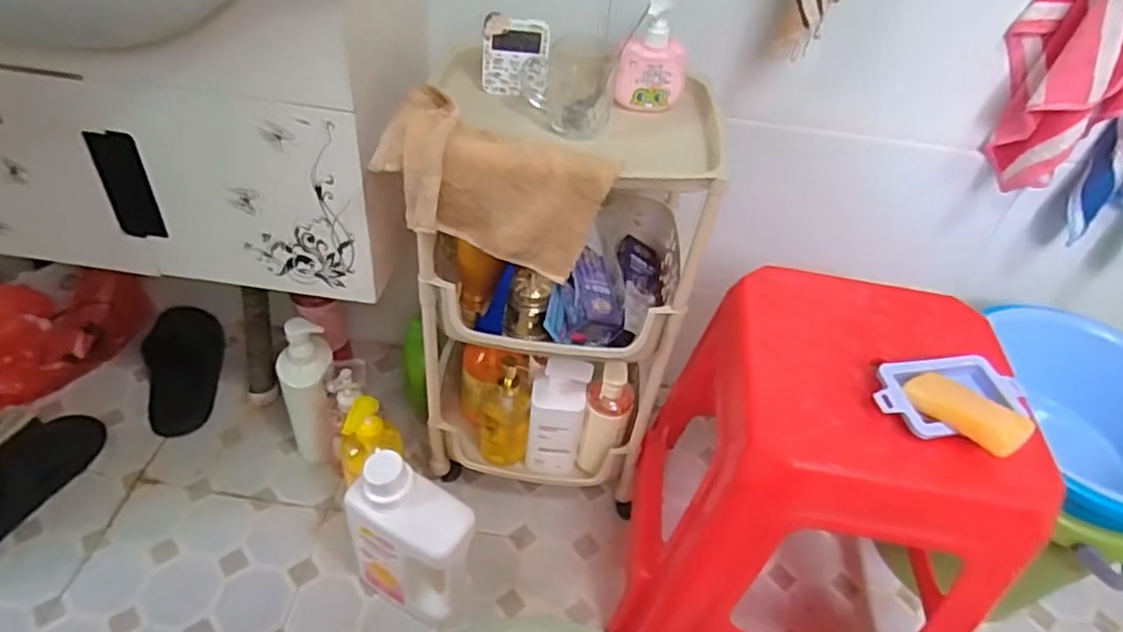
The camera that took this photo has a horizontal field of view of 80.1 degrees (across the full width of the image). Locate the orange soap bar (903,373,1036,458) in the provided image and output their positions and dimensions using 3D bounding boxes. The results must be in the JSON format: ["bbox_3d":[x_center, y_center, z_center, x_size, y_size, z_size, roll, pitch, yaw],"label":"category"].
[{"bbox_3d":[0.366,0.084,0.605,0.056,0.019,0.100,-29,54,-32],"label":"orange soap bar"}]

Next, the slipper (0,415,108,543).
[{"bbox_3d":[-0.798,0.253,0.963,0.093,0.047,0.282,19,44,13],"label":"slipper"}]

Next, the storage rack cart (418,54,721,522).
[{"bbox_3d":[-0.012,-0.012,0.933,0.311,0.528,0.261,7,43,0],"label":"storage rack cart"}]

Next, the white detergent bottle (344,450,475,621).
[{"bbox_3d":[-0.187,0.280,0.834,0.149,0.261,0.071,22,45,16],"label":"white detergent bottle"}]

